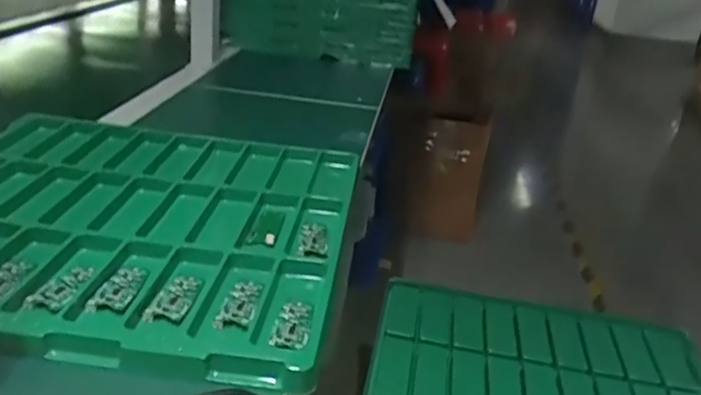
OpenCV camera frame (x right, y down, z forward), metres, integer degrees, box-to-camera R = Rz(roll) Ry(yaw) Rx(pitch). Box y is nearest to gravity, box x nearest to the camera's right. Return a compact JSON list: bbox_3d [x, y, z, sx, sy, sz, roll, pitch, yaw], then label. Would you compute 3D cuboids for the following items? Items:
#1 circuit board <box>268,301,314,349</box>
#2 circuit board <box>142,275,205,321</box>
[{"bbox_3d":[-0.040,0.089,0.433,0.024,0.006,0.061,7,25,3],"label":"circuit board"},{"bbox_3d":[-0.130,0.072,0.456,0.026,0.004,0.062,7,25,3],"label":"circuit board"}]

